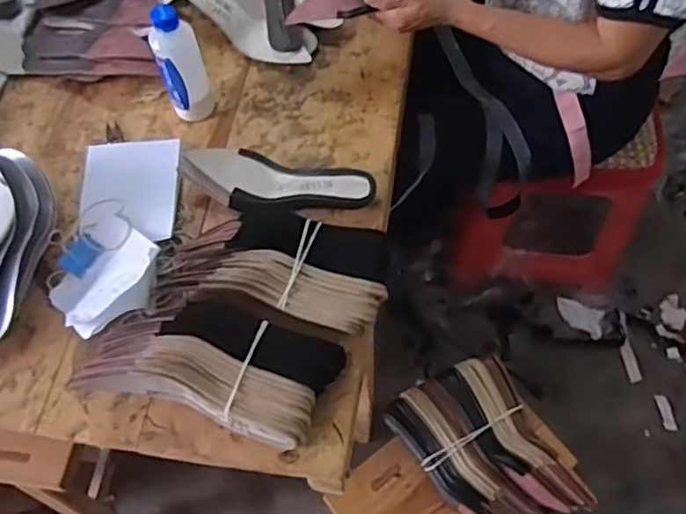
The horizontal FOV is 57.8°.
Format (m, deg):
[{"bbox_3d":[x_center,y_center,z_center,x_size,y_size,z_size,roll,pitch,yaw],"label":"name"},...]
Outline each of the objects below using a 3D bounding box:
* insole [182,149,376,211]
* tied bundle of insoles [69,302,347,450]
[{"bbox_3d":[-0.079,-0.101,0.808,0.239,0.034,0.075,8,63,6],"label":"insole"},{"bbox_3d":[-0.145,0.117,0.679,0.274,0.059,0.124,11,63,8],"label":"tied bundle of insoles"}]

